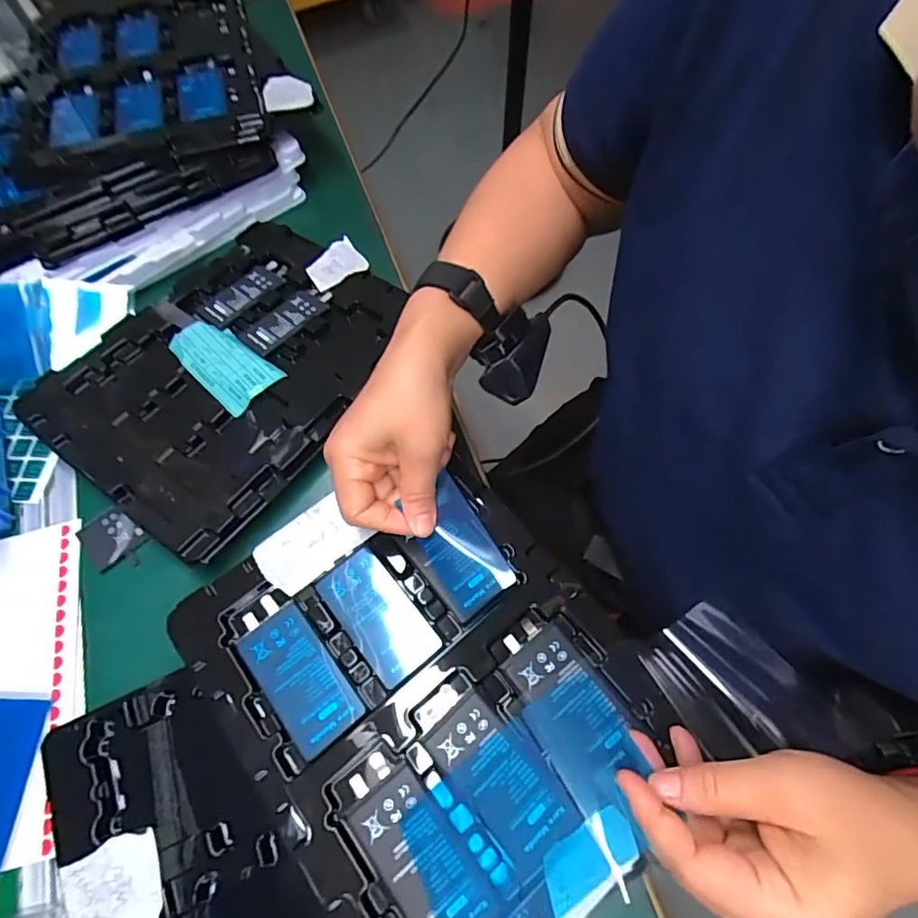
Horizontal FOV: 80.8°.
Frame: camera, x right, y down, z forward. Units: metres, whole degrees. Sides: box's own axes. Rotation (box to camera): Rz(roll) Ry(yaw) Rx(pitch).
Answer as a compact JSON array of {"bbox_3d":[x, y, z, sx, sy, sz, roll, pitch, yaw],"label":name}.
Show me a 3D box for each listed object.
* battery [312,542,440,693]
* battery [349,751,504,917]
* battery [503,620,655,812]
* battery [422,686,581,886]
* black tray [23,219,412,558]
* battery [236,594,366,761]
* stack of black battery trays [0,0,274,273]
[{"bbox_3d":[-0.052,0.098,0.345,0.041,0.011,0.081,-37,68,-13],"label":"battery"},{"bbox_3d":[-0.024,0.209,0.289,0.041,0.005,0.094,-37,68,-13],"label":"battery"},{"bbox_3d":[0.062,0.143,0.314,0.048,0.005,0.097,-31,67,-10],"label":"battery"},{"bbox_3d":[0.023,0.177,0.301,0.045,0.004,0.085,-39,69,-13],"label":"battery"},{"bbox_3d":[-0.183,-0.082,0.447,0.222,0.028,0.277,32,68,16],"label":"black tray"},{"bbox_3d":[-0.100,0.128,0.329,0.041,0.004,0.092,-38,68,-13],"label":"battery"},{"bbox_3d":[-0.342,-0.339,0.521,0.349,0.047,0.288,-36,68,-12],"label":"stack of black battery trays"}]

